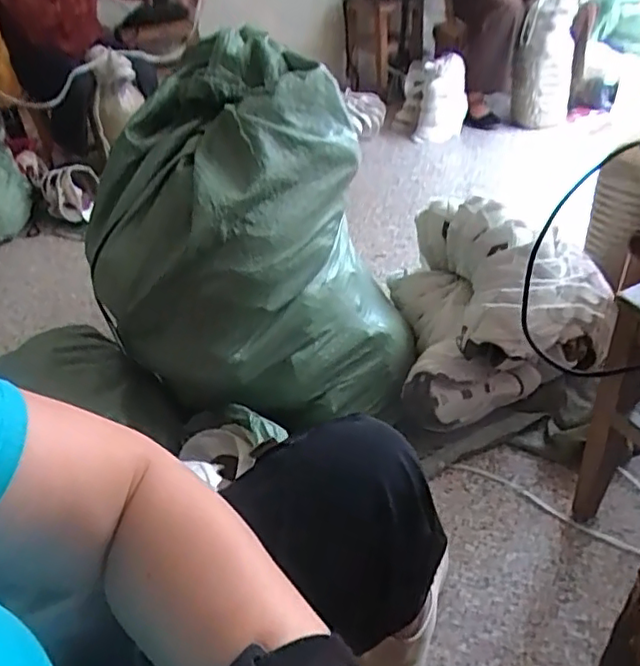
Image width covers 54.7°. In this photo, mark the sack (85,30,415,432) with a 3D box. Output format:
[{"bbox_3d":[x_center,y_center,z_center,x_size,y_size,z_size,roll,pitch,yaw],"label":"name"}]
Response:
[{"bbox_3d":[-0.107,-0.148,1.024,0.476,0.501,0.353,-1,36,7],"label":"sack"}]

